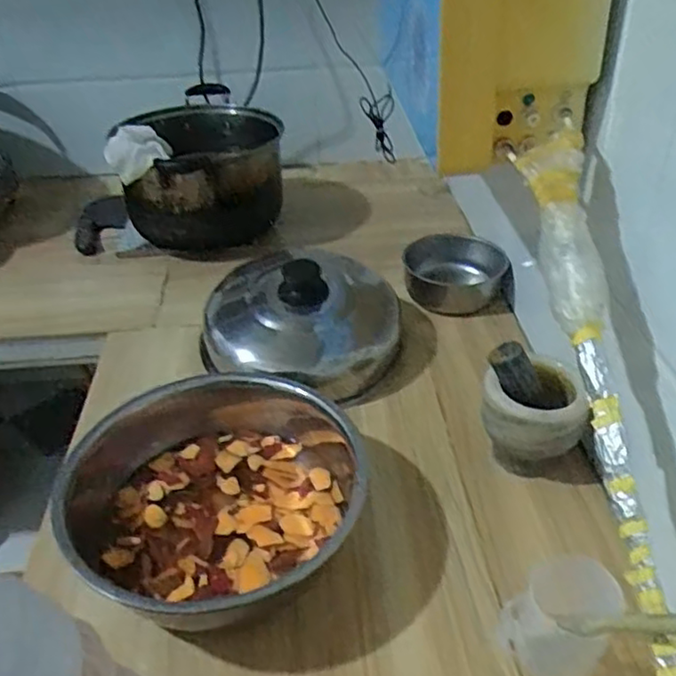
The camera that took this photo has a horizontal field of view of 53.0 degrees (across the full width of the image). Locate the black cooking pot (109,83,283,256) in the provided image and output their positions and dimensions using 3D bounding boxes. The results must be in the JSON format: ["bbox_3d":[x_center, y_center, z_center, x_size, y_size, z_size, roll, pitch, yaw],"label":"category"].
[{"bbox_3d":[-0.227,-0.267,1.139,0.249,0.194,0.291,-18,39,-19],"label":"black cooking pot"}]

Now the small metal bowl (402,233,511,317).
[{"bbox_3d":[0.175,-0.096,1.001,0.149,0.057,0.134,-1,37,3],"label":"small metal bowl"}]

